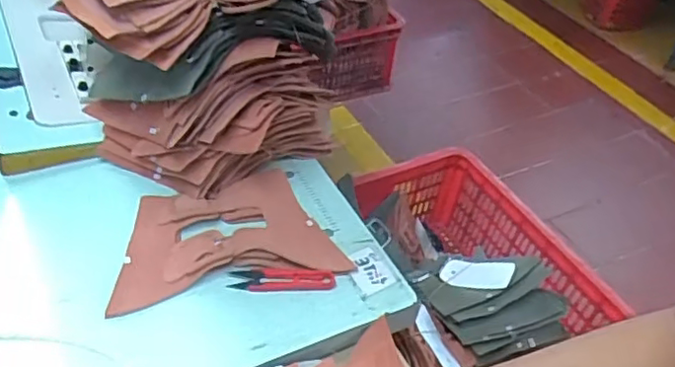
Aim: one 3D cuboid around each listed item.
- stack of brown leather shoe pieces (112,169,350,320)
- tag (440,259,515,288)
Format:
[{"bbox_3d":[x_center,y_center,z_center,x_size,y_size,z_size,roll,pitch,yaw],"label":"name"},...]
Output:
[{"bbox_3d":[-0.118,0.046,0.640,0.217,0.023,0.149,-9,46,-16],"label":"stack of brown leather shoe pieces"},{"bbox_3d":[0.199,0.130,0.899,0.105,0.004,0.056,0,36,31],"label":"tag"}]

